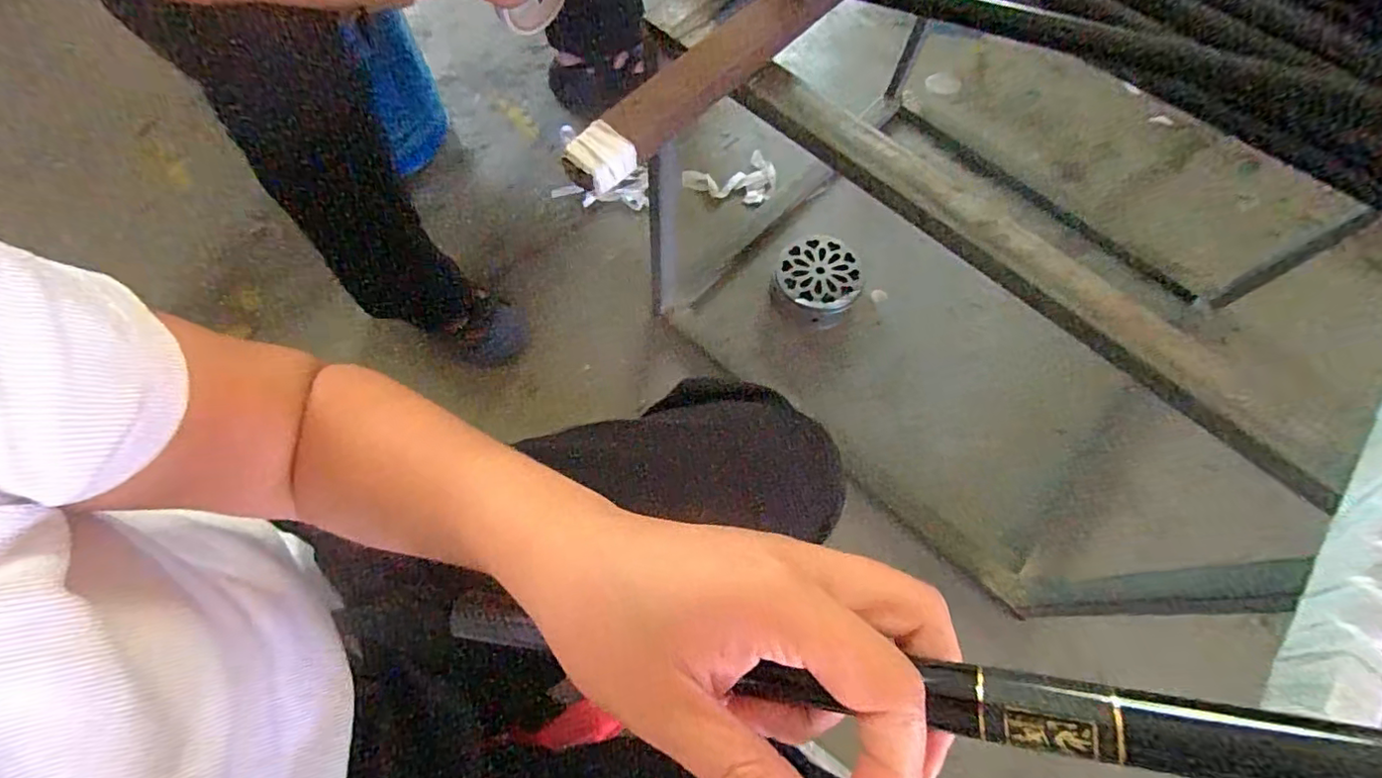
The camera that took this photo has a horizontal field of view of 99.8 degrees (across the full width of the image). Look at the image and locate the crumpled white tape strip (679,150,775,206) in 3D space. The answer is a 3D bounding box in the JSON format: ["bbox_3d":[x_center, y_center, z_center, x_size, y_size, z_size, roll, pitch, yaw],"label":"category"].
[{"bbox_3d":[0.071,-0.366,1.054,0.168,0.027,0.097,-11,69,-7],"label":"crumpled white tape strip"}]

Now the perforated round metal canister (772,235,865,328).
[{"bbox_3d":[0.204,-0.179,0.941,0.131,0.057,0.131,1,68,-2],"label":"perforated round metal canister"}]

